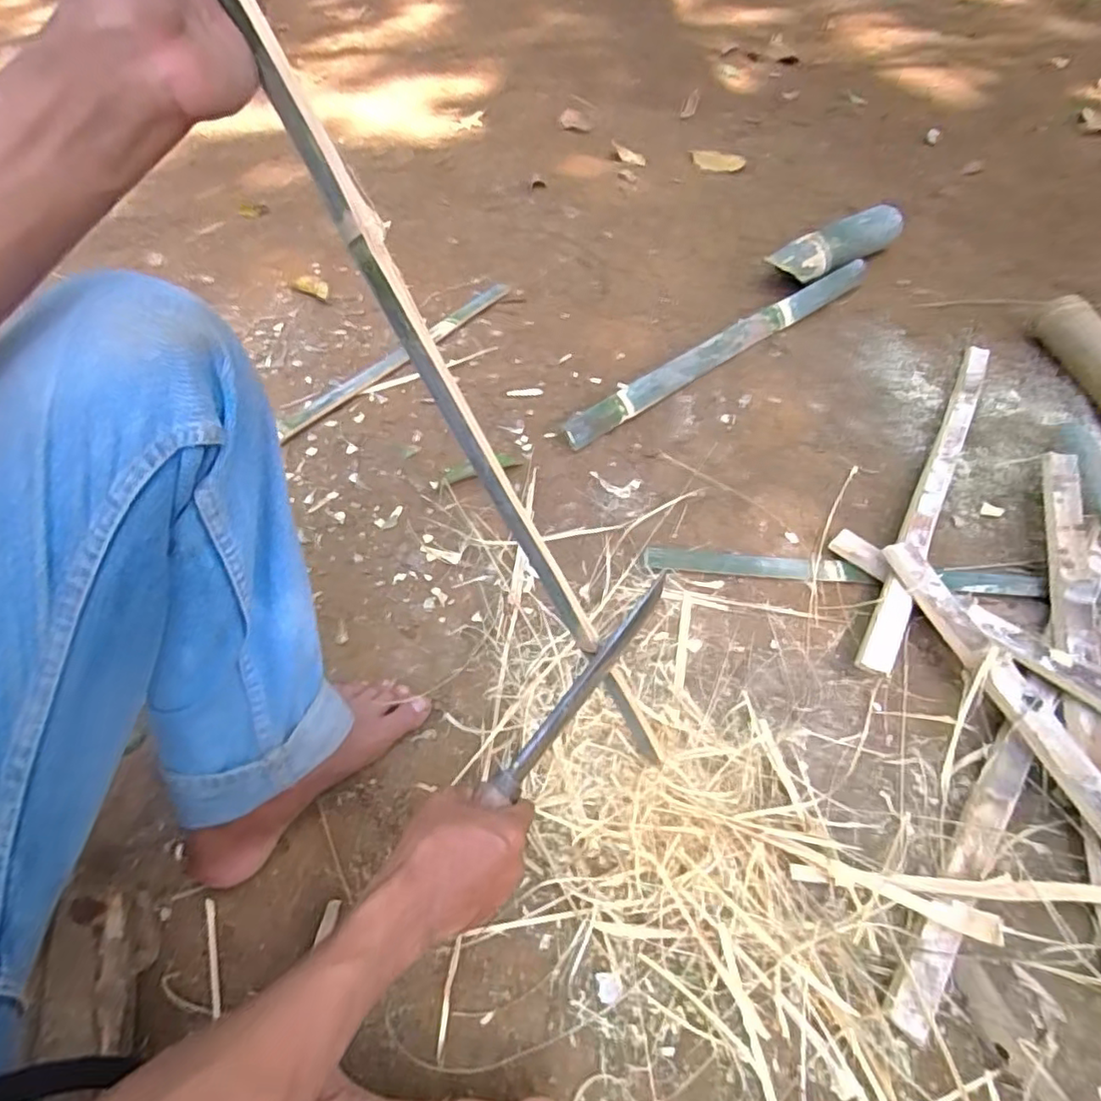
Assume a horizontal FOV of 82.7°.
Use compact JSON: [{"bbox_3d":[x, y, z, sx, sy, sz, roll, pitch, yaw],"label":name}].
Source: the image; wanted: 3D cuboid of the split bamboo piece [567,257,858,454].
[{"bbox_3d":[0.284,-0.327,0.988,0.668,0.038,0.044,-33,58,-20],"label":"split bamboo piece"}]

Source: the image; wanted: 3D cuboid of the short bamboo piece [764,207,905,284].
[{"bbox_3d":[0.510,-0.543,1.126,0.279,0.069,0.087,-33,59,-18],"label":"short bamboo piece"}]

